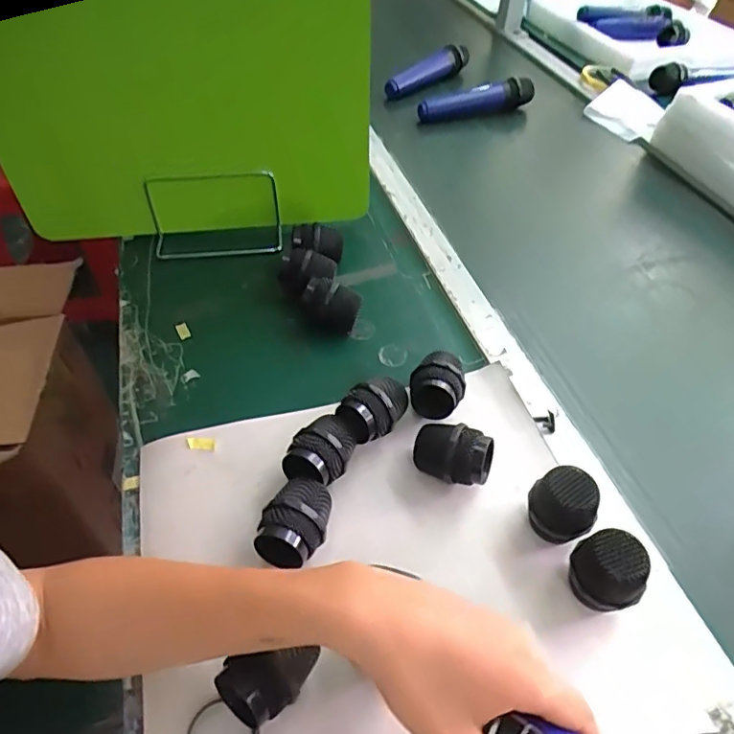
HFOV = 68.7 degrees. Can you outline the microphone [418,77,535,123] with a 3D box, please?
[{"bbox_3d":[0.172,-0.430,0.866,0.197,0.050,0.038,-13,51,-14],"label":"microphone"}]

